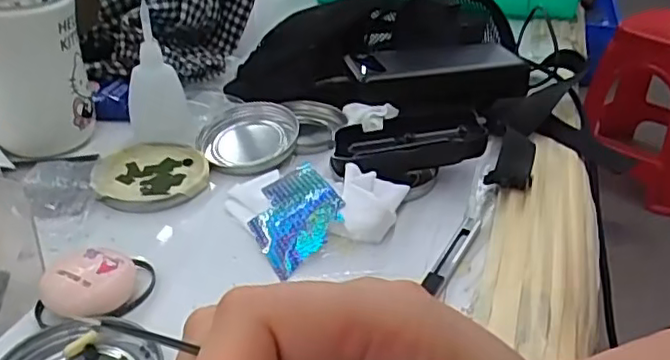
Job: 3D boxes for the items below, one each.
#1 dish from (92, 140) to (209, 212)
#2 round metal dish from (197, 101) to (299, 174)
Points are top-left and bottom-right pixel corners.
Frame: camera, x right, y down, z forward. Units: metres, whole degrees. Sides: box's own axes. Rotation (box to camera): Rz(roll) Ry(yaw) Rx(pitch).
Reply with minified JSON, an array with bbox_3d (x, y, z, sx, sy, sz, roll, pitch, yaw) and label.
[{"bbox_3d":[-0.132,-0.002,0.453,0.077,0.012,0.083,1,32,-1],"label":"dish"},{"bbox_3d":[-0.067,-0.036,0.491,0.075,0.019,0.077,-2,33,-6],"label":"round metal dish"}]

